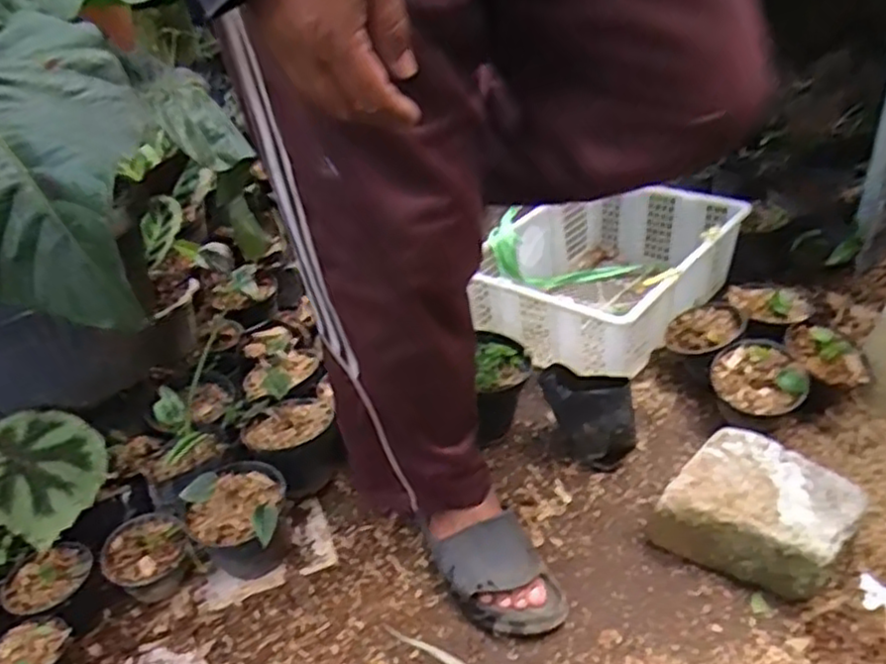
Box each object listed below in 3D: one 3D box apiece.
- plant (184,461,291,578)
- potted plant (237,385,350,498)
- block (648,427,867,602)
[{"bbox_3d":[-0.258,0.240,0.908,0.122,0.117,0.135,-4,38,2],"label":"plant"},{"bbox_3d":[-0.204,0.160,1.012,0.138,0.083,0.110,-26,42,-24],"label":"potted plant"},{"bbox_3d":[0.410,0.234,0.910,0.190,0.089,0.193,-33,46,-31],"label":"block"}]

